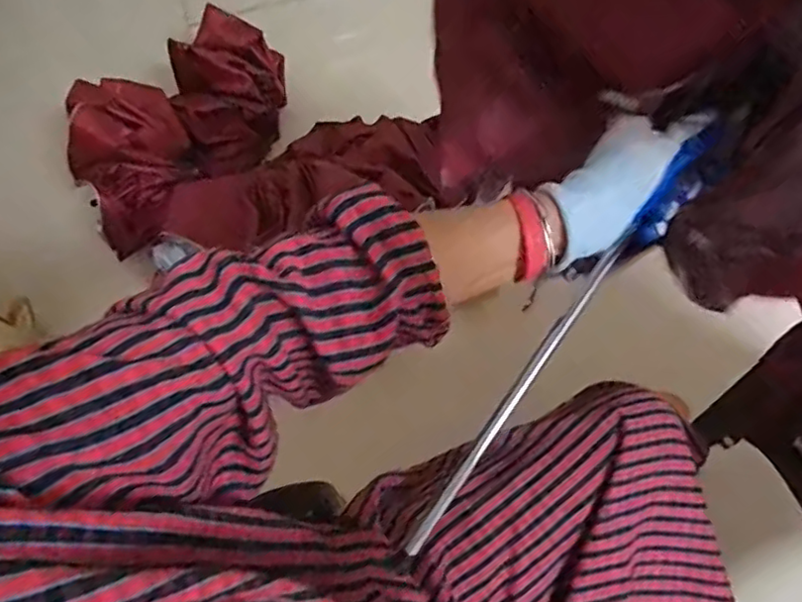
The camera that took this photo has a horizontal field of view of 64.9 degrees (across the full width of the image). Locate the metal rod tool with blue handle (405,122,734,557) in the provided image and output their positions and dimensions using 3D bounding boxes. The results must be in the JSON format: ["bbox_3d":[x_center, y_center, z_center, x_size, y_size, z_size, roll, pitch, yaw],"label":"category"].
[{"bbox_3d":[0.113,0.014,0.403,0.024,0.040,0.346,37,82,23],"label":"metal rod tool with blue handle"}]

